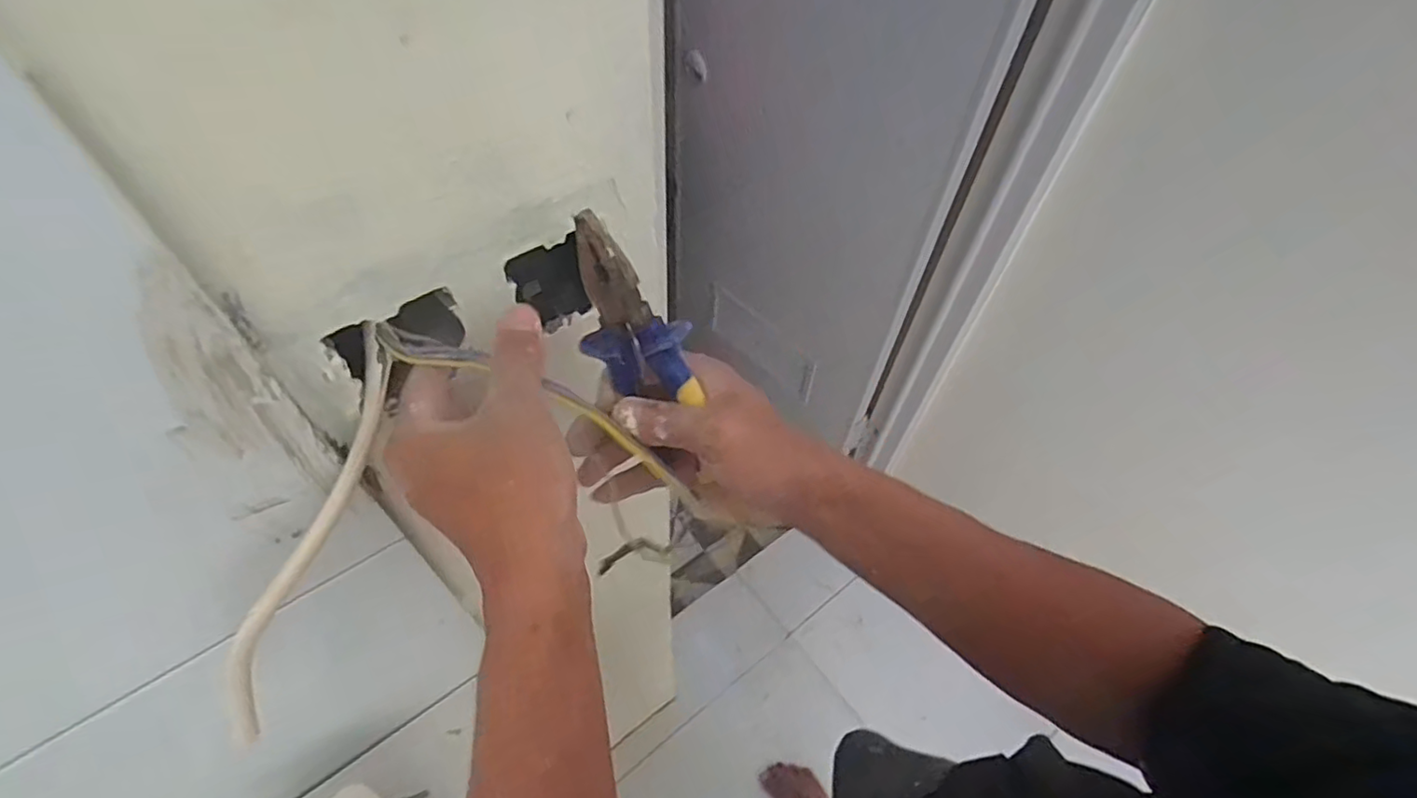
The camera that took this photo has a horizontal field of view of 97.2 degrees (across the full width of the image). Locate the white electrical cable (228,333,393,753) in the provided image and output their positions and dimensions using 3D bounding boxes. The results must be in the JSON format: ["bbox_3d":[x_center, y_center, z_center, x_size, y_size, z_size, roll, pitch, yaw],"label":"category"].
[{"bbox_3d":[-0.195,0.068,0.309,0.027,0.037,0.216,19,84,11],"label":"white electrical cable"}]

